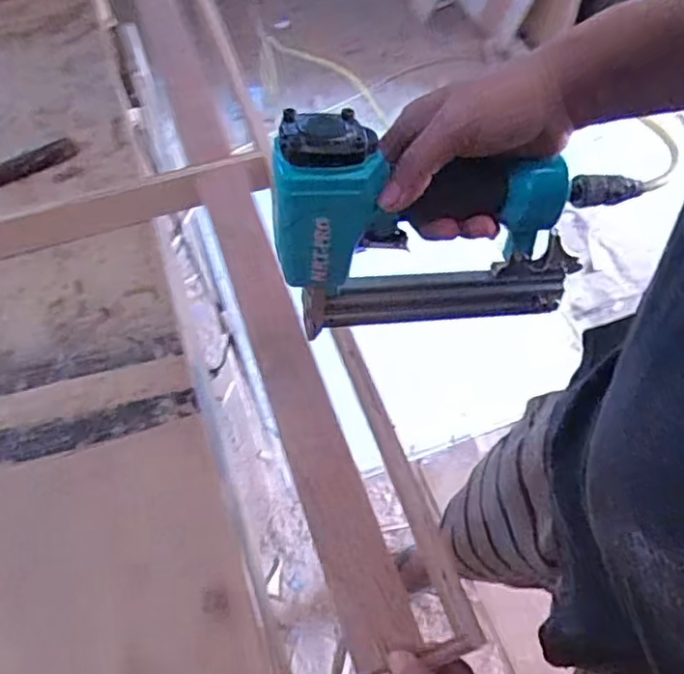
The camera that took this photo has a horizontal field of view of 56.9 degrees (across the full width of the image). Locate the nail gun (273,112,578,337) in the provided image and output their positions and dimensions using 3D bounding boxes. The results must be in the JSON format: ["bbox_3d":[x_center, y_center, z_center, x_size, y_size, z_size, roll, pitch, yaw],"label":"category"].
[{"bbox_3d":[0.065,-0.074,0.438,0.210,0.160,0.061,-5,58,-3],"label":"nail gun"}]

